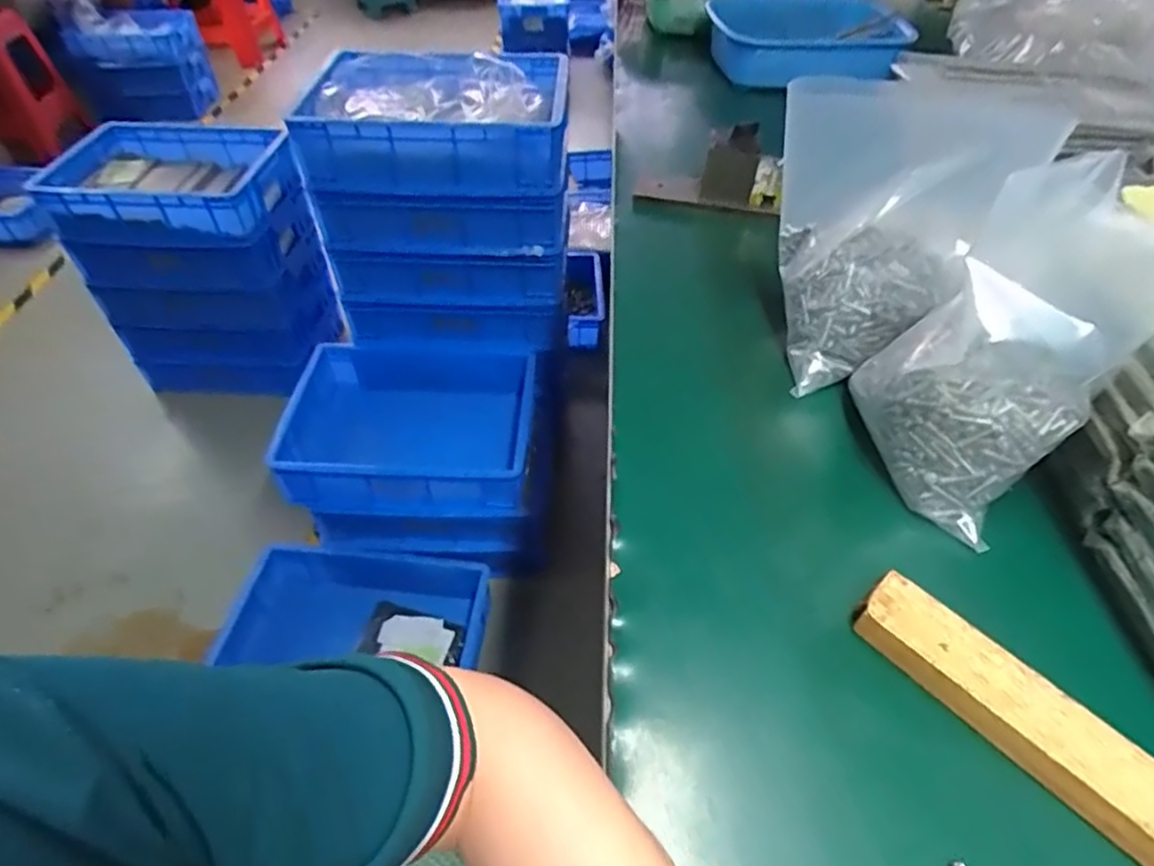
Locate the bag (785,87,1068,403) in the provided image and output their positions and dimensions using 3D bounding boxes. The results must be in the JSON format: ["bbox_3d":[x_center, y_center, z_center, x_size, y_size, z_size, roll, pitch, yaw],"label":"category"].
[{"bbox_3d":[0.245,-0.153,0.523,0.157,0.202,0.127,-8,48,-11],"label":"bag"}]

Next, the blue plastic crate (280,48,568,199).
[{"bbox_3d":[-0.220,-0.496,1.061,0.392,0.130,0.230,1,51,2],"label":"blue plastic crate"}]

